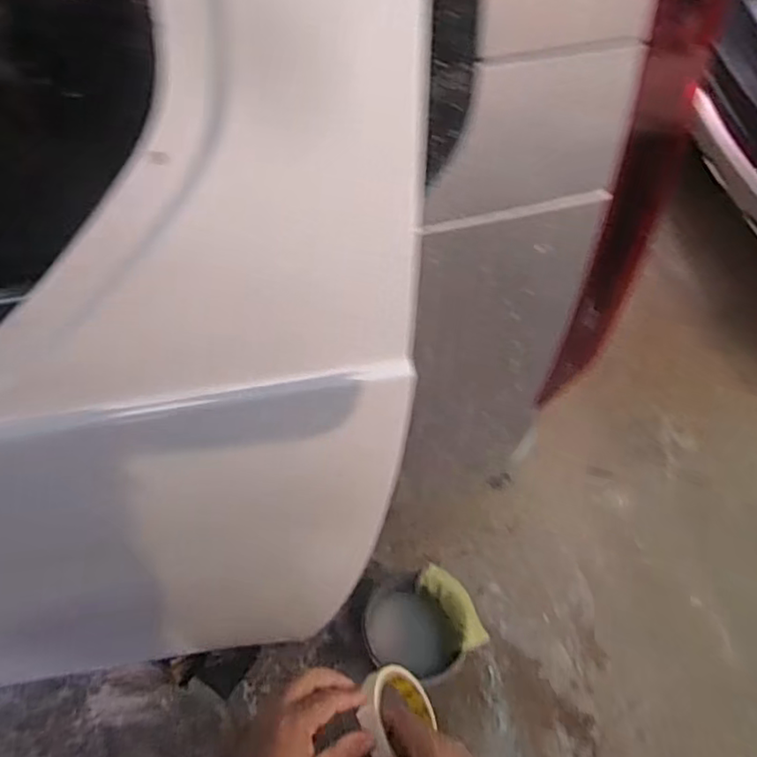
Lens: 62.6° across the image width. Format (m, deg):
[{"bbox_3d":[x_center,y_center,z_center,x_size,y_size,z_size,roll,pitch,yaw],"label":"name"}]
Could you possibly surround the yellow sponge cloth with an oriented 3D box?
[{"bbox_3d":[0.161,0.487,1.346,0.034,0.087,0.189,10,28,-47],"label":"yellow sponge cloth"}]

